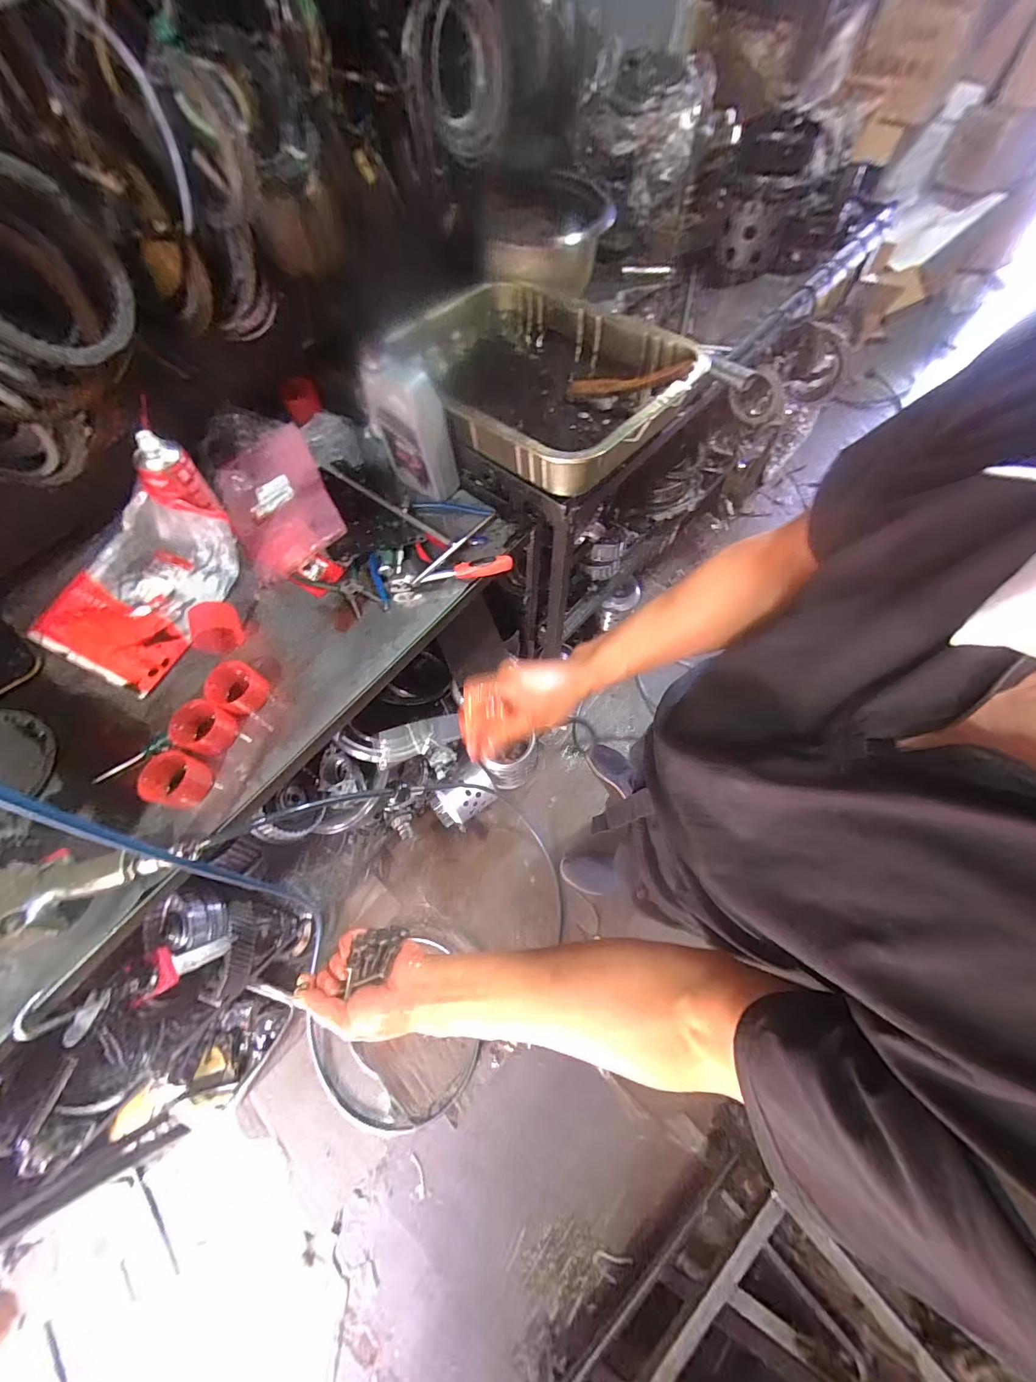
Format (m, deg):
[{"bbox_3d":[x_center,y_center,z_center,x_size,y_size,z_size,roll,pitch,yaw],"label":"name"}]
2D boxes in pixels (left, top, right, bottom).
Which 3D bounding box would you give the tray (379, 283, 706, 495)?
[{"bbox_3d":[0.025,-0.541,0.767,0.364,0.092,0.488,-42,71,-17],"label":"tray"}]

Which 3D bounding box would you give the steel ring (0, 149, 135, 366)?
[{"bbox_3d":[-0.558,-0.490,0.535,0.037,0.175,0.178,24,65,33],"label":"steel ring"}]

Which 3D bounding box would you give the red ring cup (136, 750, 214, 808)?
[{"bbox_3d":[-0.453,0.116,0.611,0.063,0.053,0.066,-1,68,2],"label":"red ring cup"}]

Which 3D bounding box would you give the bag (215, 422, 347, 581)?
[{"bbox_3d":[-0.422,-0.340,0.800,0.171,0.035,0.312,-27,69,-9],"label":"bag"}]

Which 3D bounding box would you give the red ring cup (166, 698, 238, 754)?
[{"bbox_3d":[-0.442,0.051,0.648,0.065,0.050,0.066,-1,68,2],"label":"red ring cup"}]

